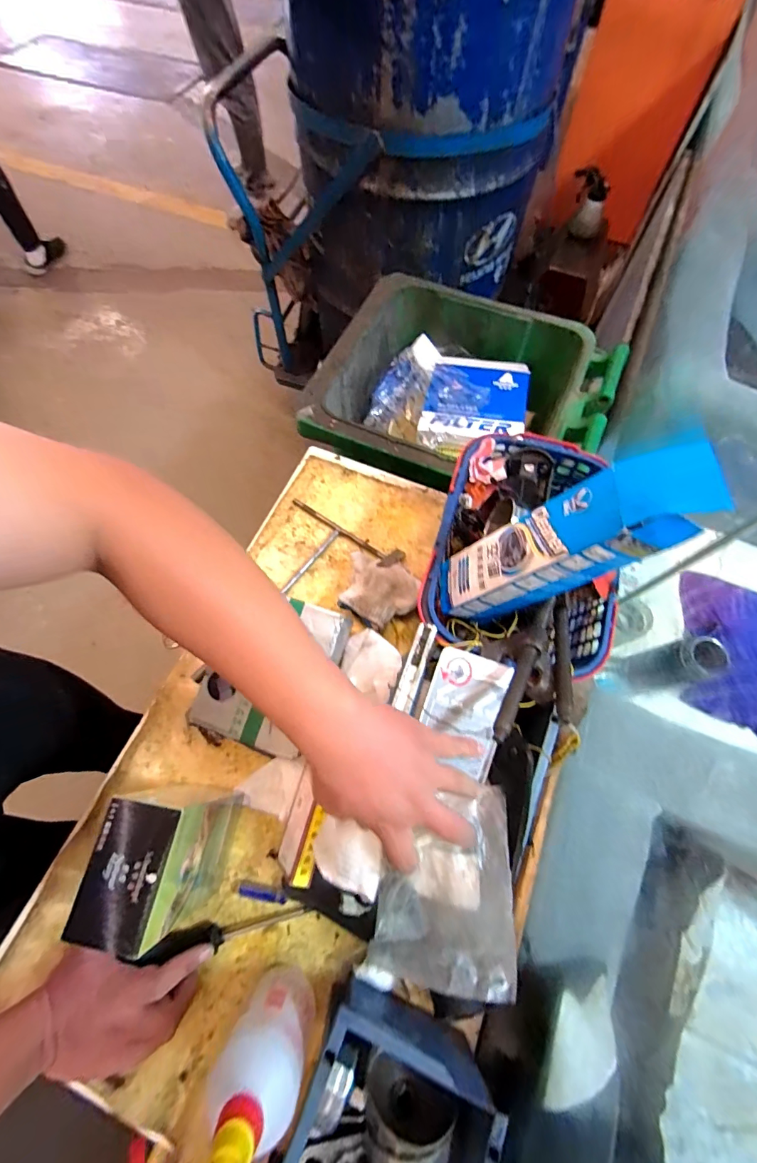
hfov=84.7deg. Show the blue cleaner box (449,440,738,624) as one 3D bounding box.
[{"bbox_3d":[0.179,-0.033,0.431,0.073,0.300,0.081,10,65,-30],"label":"blue cleaner box"}]

